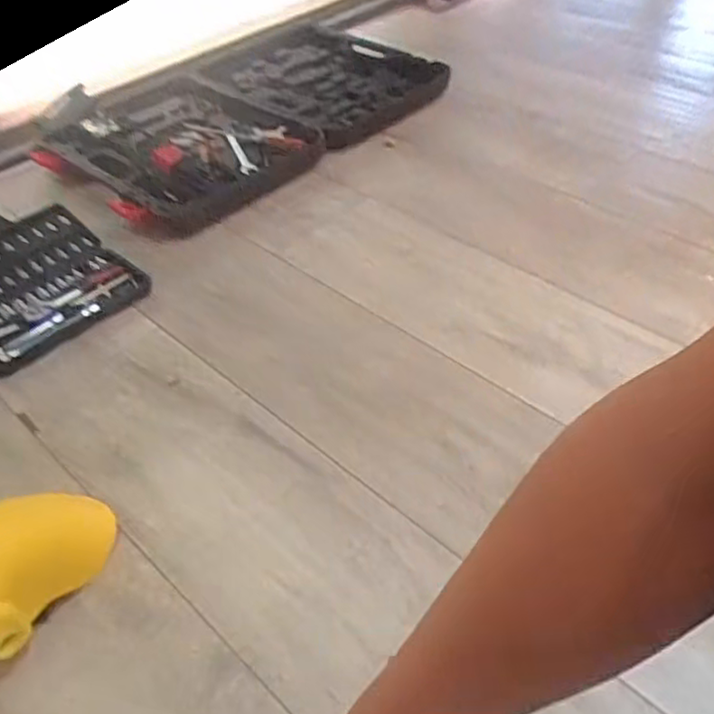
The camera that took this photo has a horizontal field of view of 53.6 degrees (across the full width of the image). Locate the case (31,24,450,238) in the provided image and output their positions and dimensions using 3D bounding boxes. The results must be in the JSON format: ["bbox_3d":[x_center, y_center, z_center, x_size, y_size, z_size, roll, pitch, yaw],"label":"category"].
[{"bbox_3d":[-0.197,-0.446,1.266,0.682,0.092,0.355,-35,52,-28],"label":"case"}]

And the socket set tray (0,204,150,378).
[{"bbox_3d":[-0.428,-0.100,0.931,0.233,0.022,0.223,38,58,25],"label":"socket set tray"}]

